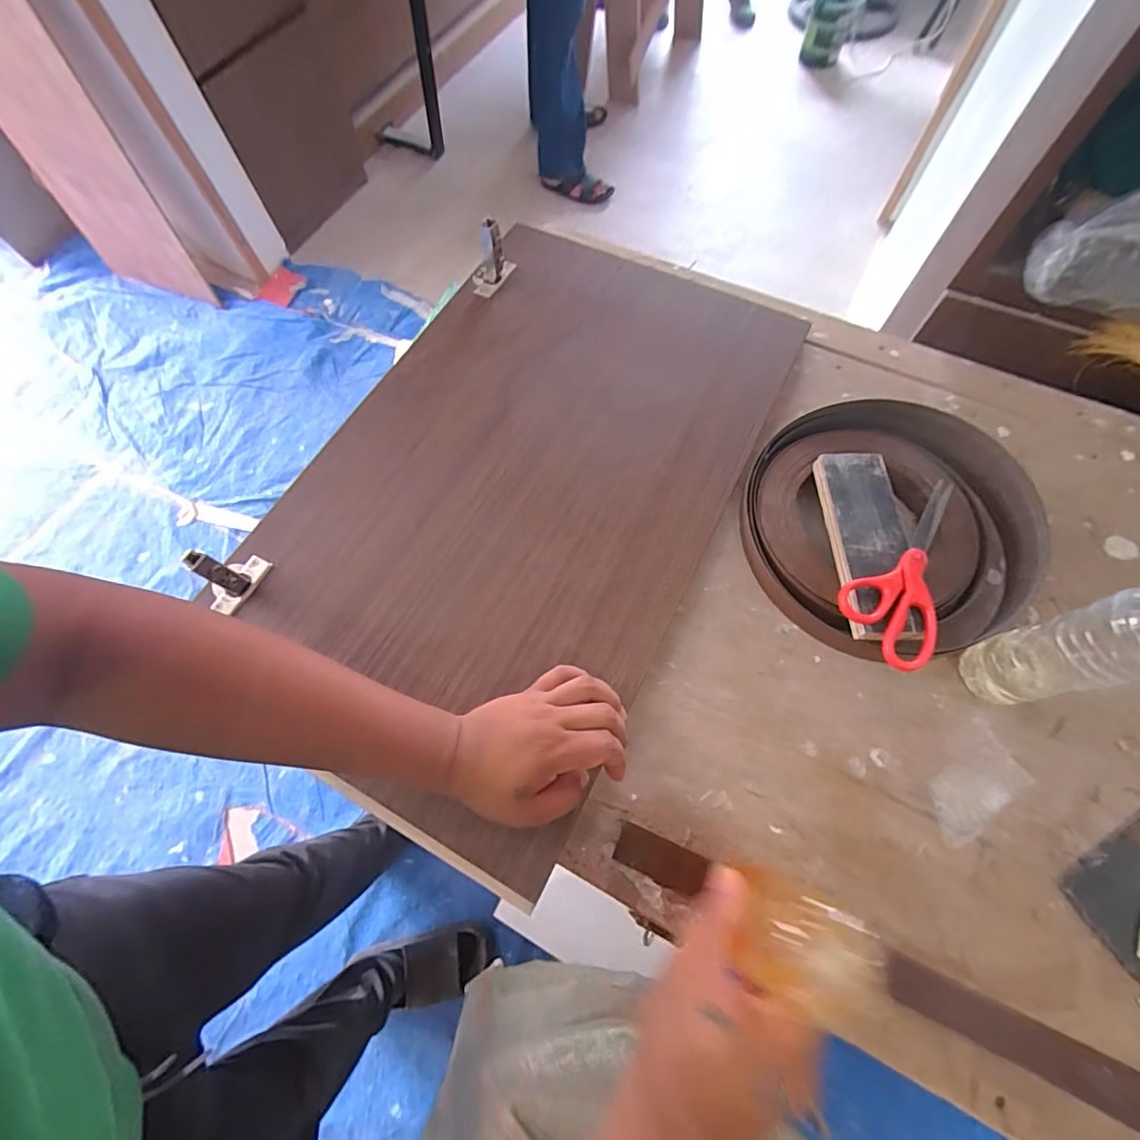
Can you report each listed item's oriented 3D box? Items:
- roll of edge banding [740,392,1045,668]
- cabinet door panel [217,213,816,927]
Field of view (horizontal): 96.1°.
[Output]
[{"bbox_3d":[0.293,-0.047,0.474,0.243,0.054,0.234,0,68,0],"label":"roll of edge banding"},{"bbox_3d":[-0.049,-0.099,0.522,0.400,0.027,0.637,25,70,10],"label":"cabinet door panel"}]

